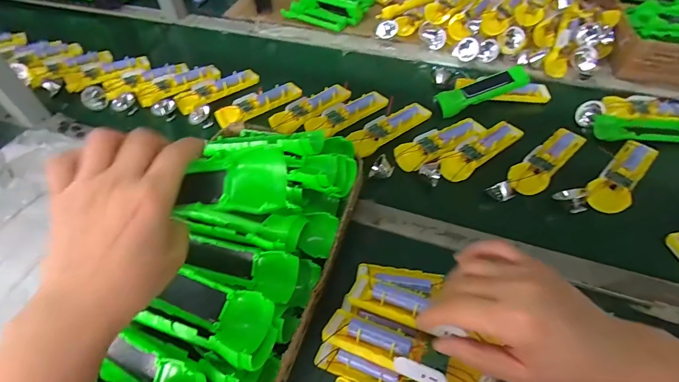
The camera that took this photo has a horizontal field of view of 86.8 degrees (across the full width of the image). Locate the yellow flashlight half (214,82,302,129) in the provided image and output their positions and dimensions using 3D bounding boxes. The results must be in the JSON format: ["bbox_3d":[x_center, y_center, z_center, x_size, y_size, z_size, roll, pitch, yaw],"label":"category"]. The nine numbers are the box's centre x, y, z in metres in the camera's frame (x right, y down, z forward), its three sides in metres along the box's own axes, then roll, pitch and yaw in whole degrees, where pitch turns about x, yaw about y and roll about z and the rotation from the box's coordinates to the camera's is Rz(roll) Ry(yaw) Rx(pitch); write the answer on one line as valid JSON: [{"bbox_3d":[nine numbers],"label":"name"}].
[{"bbox_3d":[-0.149,-0.163,0.671,0.163,0.029,0.042,-25,54,-17],"label":"yellow flashlight half"}]

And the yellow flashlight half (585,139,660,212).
[{"bbox_3d":[0.409,-0.024,0.519,0.160,0.021,0.050,-38,58,-25],"label":"yellow flashlight half"}]

